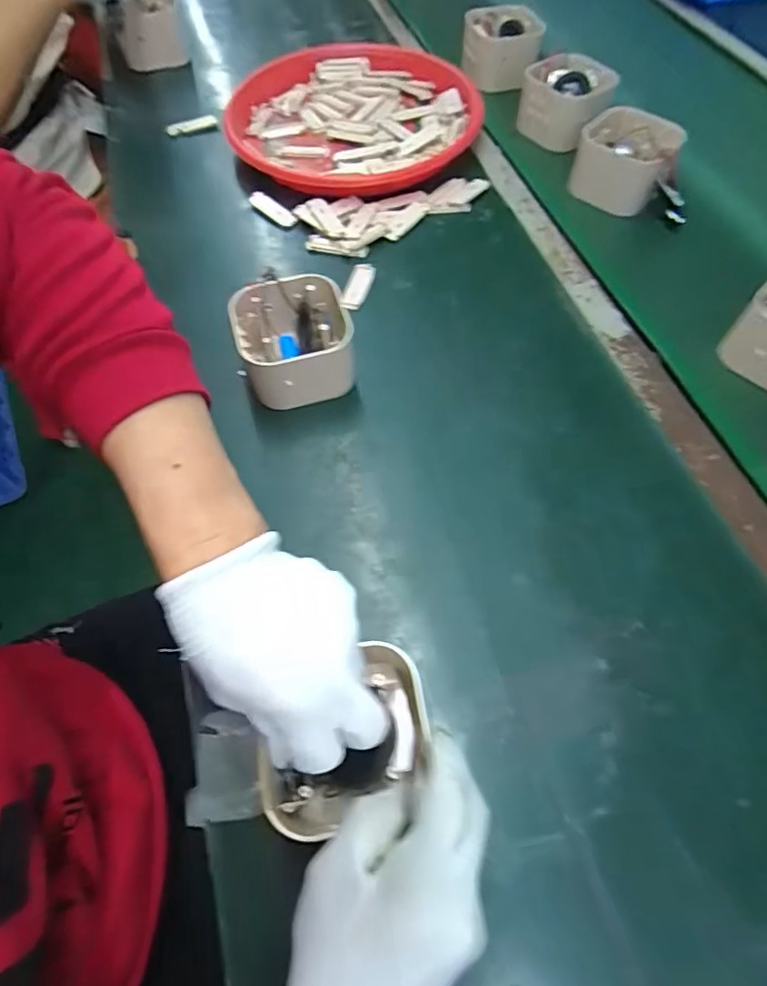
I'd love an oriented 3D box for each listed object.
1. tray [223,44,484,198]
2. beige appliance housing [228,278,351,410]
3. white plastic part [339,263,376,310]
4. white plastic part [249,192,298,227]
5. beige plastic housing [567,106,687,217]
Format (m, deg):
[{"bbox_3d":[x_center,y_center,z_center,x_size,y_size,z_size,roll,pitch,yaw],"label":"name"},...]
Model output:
[{"bbox_3d":[-0.034,-0.449,0.622,0.287,0.033,0.291,-32,66,-16],"label":"tray"},{"bbox_3d":[-0.073,-0.125,0.434,0.093,0.061,0.095,-13,63,-7],"label":"beige appliance housing"},{"bbox_3d":[-0.025,-0.202,0.504,0.022,0.006,0.065,15,63,8],"label":"white plastic part"},{"bbox_3d":[-0.120,-0.307,0.560,0.066,0.009,0.017,38,68,18],"label":"white plastic part"},{"bbox_3d":[0.256,-0.358,0.556,0.093,0.065,0.068,25,65,13],"label":"beige plastic housing"}]

